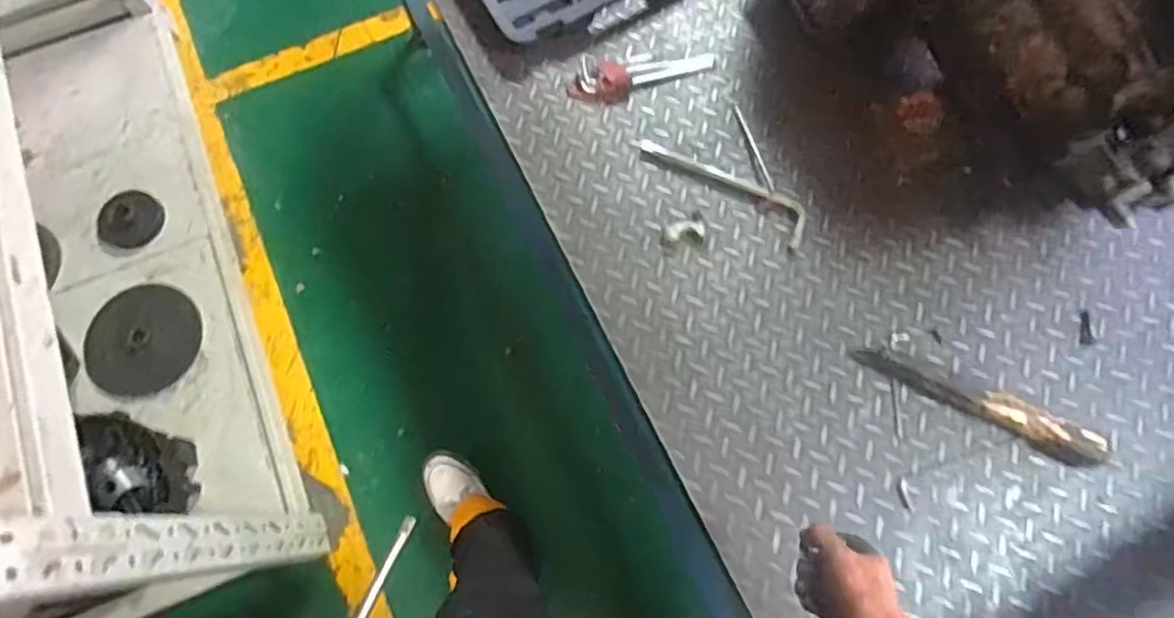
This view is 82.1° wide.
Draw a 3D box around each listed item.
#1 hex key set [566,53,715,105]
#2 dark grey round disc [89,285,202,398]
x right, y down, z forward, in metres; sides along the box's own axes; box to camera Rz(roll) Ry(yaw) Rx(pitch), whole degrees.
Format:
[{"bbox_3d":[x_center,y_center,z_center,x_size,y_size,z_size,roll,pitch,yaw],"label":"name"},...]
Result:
[{"bbox_3d":[0.078,-0.334,0.953,0.211,0.028,0.069,-8,73,-1],"label":"hex key set"},{"bbox_3d":[-0.960,0.064,1.462,0.229,0.026,0.236,0,73,1],"label":"dark grey round disc"}]

